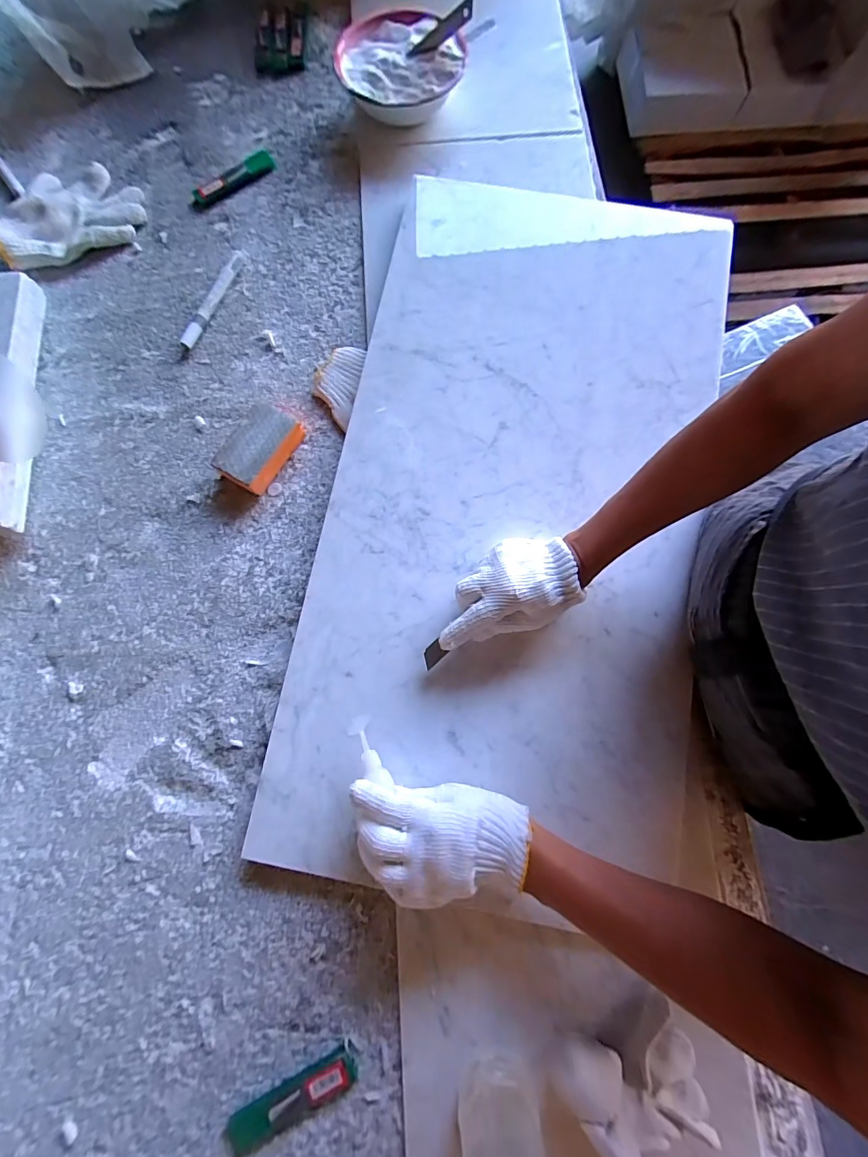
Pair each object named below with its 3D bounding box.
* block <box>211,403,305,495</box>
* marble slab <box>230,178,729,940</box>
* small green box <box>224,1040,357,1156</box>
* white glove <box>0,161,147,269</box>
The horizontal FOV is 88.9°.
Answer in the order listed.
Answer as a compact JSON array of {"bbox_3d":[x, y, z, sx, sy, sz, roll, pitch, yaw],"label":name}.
[{"bbox_3d":[-0.196,-0.147,0.501,0.065,0.034,0.094,31,80,7],"label":"block"},{"bbox_3d":[0.083,-0.083,0.471,0.397,0.021,0.762,10,79,3],"label":"marble slab"},{"bbox_3d":[-0.125,0.460,0.389,0.123,0.011,0.033,-29,79,-5],"label":"small green box"},{"bbox_3d":[-0.480,-0.481,0.577,0.182,0.031,0.136,-18,79,-3],"label":"white glove"}]

